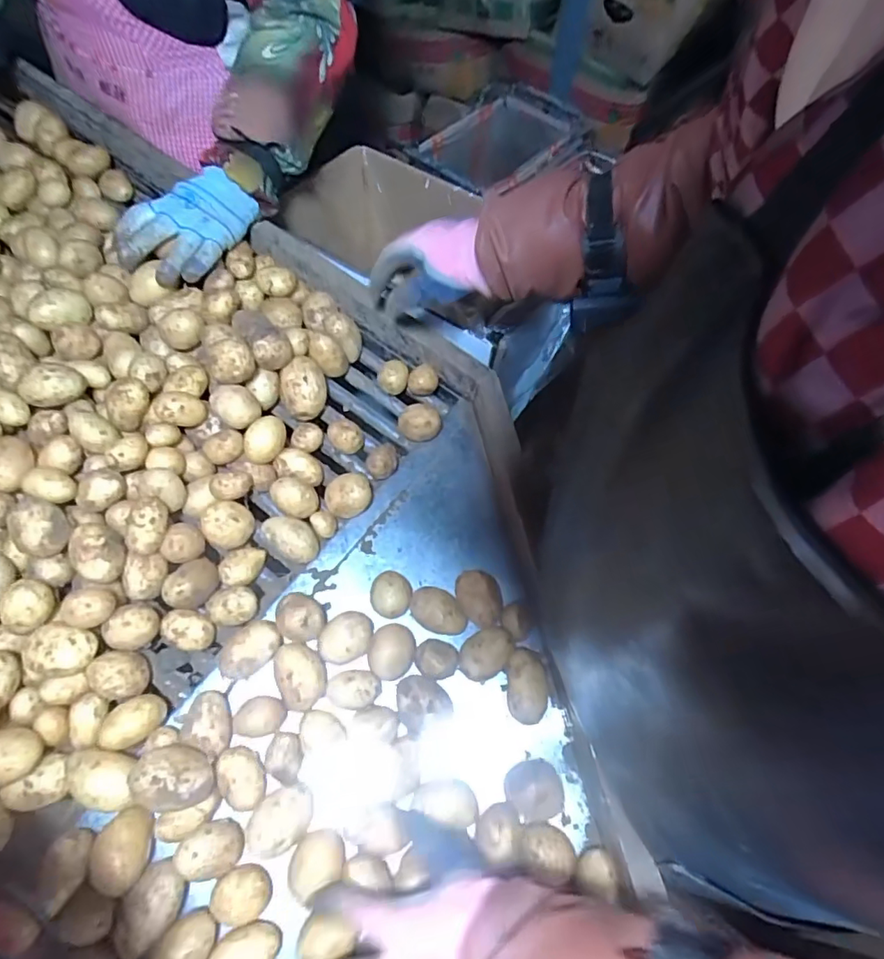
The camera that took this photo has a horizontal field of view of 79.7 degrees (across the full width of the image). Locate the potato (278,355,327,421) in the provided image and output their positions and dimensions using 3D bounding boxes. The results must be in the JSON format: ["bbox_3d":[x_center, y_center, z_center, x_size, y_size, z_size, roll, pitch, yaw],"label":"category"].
[{"bbox_3d":[-0.161,-0.108,0.609,0.052,0.045,0.063,-10,63,-8],"label":"potato"}]

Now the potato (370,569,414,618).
[{"bbox_3d":[-0.051,0.110,0.527,0.041,0.034,0.048,-5,62,-5],"label":"potato"}]

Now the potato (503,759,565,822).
[{"bbox_3d":[0.079,0.271,0.462,0.048,0.034,0.043,-8,63,-7],"label":"potato"}]

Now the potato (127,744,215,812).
[{"bbox_3d":[-0.212,0.233,0.415,0.053,0.041,0.045,-3,62,-4],"label":"potato"}]

